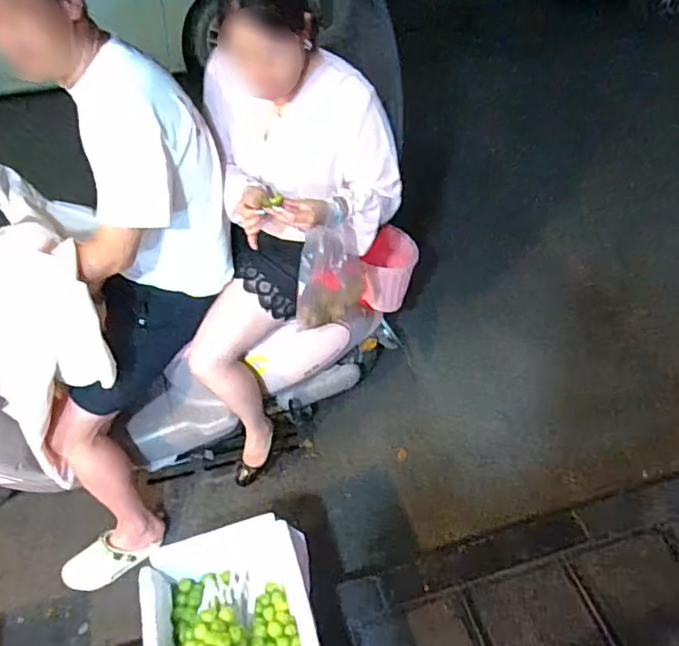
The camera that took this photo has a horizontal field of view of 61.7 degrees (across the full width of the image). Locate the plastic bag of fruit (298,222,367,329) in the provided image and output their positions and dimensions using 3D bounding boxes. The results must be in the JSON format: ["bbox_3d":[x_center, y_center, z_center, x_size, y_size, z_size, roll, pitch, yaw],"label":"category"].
[{"bbox_3d":[-0.020,-0.106,1.345,0.170,0.257,0.078,-9,46,-5],"label":"plastic bag of fruit"}]

